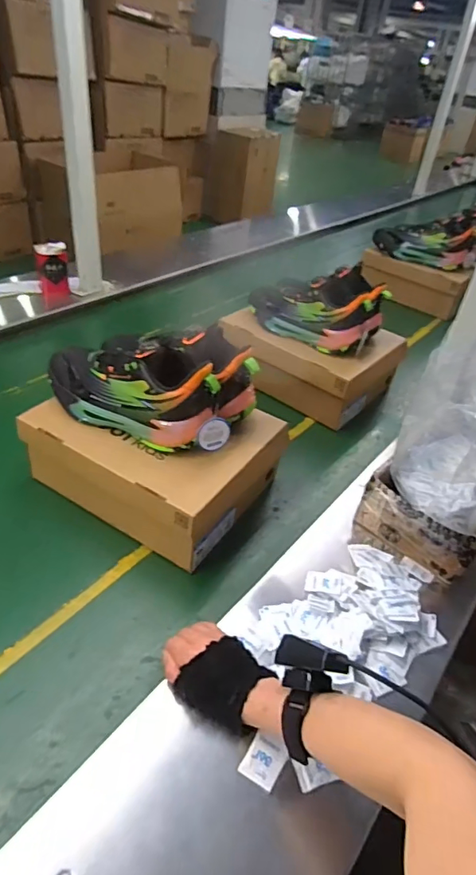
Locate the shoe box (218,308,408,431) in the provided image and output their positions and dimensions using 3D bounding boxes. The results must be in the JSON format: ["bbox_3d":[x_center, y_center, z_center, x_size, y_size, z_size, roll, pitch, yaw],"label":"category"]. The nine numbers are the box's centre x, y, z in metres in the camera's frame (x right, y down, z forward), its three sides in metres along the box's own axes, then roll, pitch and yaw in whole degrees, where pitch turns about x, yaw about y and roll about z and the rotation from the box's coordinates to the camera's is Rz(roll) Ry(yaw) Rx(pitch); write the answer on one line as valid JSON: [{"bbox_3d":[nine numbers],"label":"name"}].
[{"bbox_3d":[0.153,-0.178,1.049,0.308,0.108,0.247,28,43,25],"label":"shoe box"}]

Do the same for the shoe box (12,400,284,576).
[{"bbox_3d":[-0.122,0.023,0.770,0.308,0.121,0.249,25,42,22],"label":"shoe box"}]

